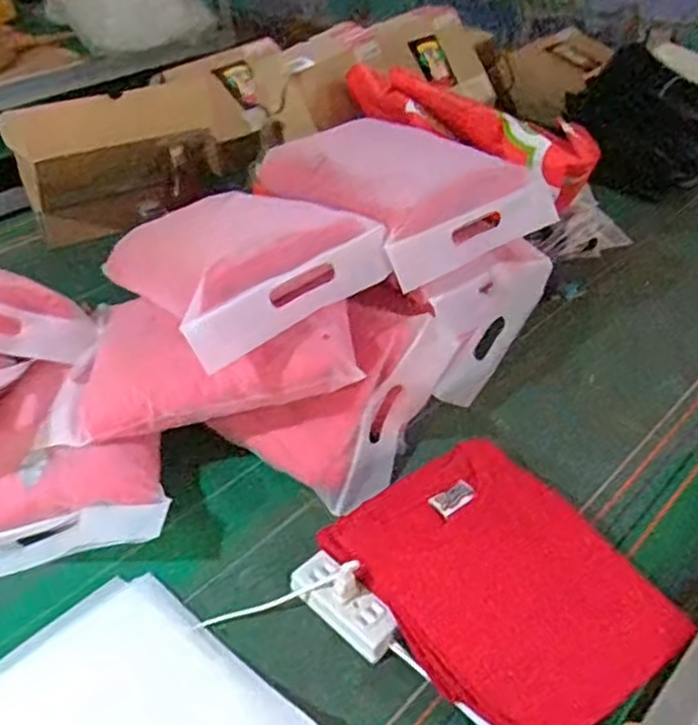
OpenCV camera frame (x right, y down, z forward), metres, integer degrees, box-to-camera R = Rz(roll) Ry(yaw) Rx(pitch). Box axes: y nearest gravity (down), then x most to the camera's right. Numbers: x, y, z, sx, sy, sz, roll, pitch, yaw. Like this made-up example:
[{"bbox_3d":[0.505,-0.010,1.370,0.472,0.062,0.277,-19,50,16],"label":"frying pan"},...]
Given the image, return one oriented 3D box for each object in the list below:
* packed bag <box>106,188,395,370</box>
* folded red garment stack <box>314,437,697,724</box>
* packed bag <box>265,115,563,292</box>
[{"bbox_3d":[-0.139,-0.123,0.780,0.228,0.096,0.299,-29,48,-30],"label":"packed bag"},{"bbox_3d":[0.142,0.192,0.657,0.222,0.045,0.273,-26,46,-27],"label":"folded red garment stack"},{"bbox_3d":[0.056,-0.226,0.874,0.241,0.078,0.301,-28,47,-29],"label":"packed bag"}]

